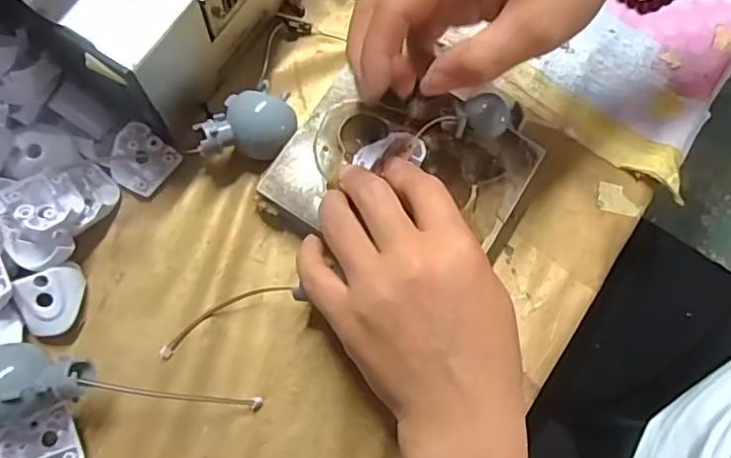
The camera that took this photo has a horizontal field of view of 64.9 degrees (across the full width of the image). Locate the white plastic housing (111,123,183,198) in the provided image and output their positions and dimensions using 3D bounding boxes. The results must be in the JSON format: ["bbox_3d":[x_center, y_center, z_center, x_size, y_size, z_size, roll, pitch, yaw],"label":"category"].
[{"bbox_3d":[-0.120,-0.037,0.307,0.032,0.011,0.032,-45,115,2],"label":"white plastic housing"}]

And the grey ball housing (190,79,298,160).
[{"bbox_3d":[-0.061,-0.055,0.306,0.047,0.029,0.035,-5,76,-5],"label":"grey ball housing"}]

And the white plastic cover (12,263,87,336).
[{"bbox_3d":[-0.155,0.035,0.285,0.029,0.014,0.033,-6,97,-15],"label":"white plastic cover"}]

